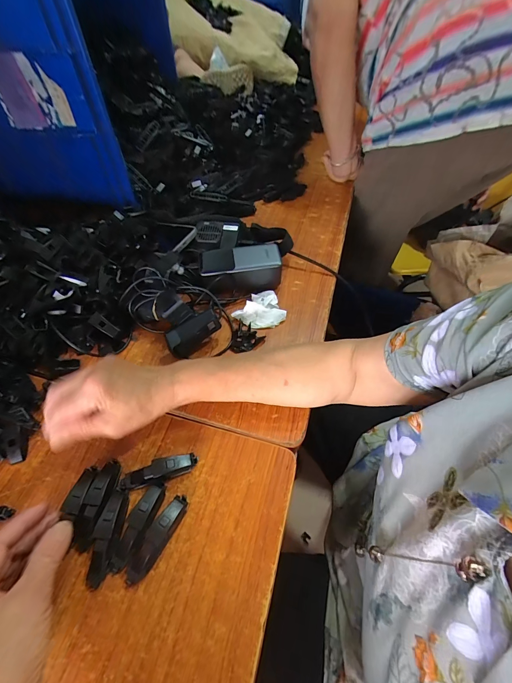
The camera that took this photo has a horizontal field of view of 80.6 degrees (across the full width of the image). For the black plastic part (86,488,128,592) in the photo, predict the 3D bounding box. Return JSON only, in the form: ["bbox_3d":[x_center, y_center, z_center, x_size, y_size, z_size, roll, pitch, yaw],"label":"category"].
[{"bbox_3d":[-0.144,0.188,0.293,0.024,0.022,0.079,6,55,4],"label":"black plastic part"}]

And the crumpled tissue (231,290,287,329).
[{"bbox_3d":[0.013,-0.051,0.466,0.065,0.025,0.072,27,59,18],"label":"crumpled tissue"}]

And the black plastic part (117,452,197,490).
[{"bbox_3d":[-0.106,0.141,0.325,0.082,0.020,0.021,-11,56,-8],"label":"black plastic part"}]

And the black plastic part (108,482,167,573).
[{"bbox_3d":[-0.115,0.181,0.295,0.020,0.023,0.080,19,57,13],"label":"black plastic part"}]

